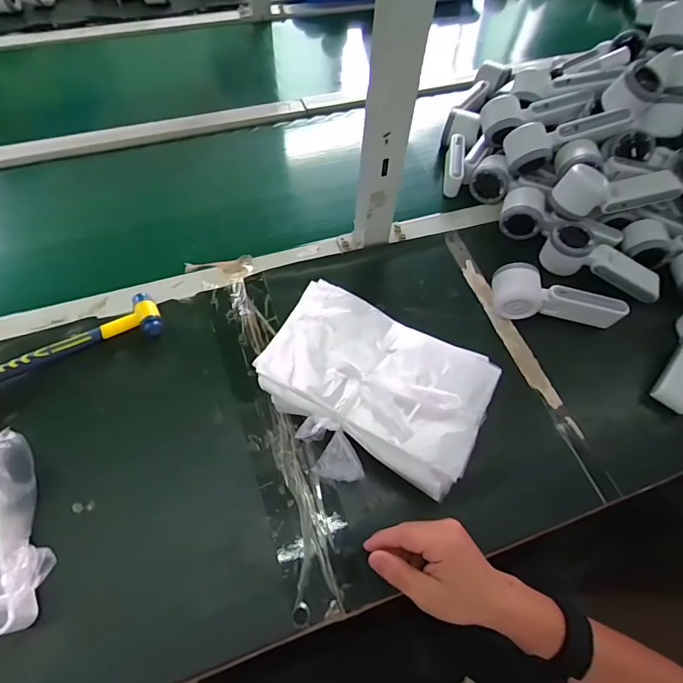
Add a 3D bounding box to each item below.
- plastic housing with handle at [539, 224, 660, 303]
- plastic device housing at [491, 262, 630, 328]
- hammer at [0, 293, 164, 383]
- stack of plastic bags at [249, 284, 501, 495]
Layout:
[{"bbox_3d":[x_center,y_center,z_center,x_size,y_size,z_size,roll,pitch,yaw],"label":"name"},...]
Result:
[{"bbox_3d":[0.354,-0.102,0.586,0.160,0.053,0.059,31,64,13],"label":"plastic housing with handle"},{"bbox_3d":[0.274,-0.048,0.552,0.164,0.051,0.053,17,61,6],"label":"plastic device housing"},{"bbox_3d":[-0.335,0.011,0.507,0.241,0.023,0.061,-24,65,-16],"label":"hammer"},{"bbox_3d":[0.034,0.055,0.475,0.235,0.073,0.182,22,62,8],"label":"stack of plastic bags"}]

